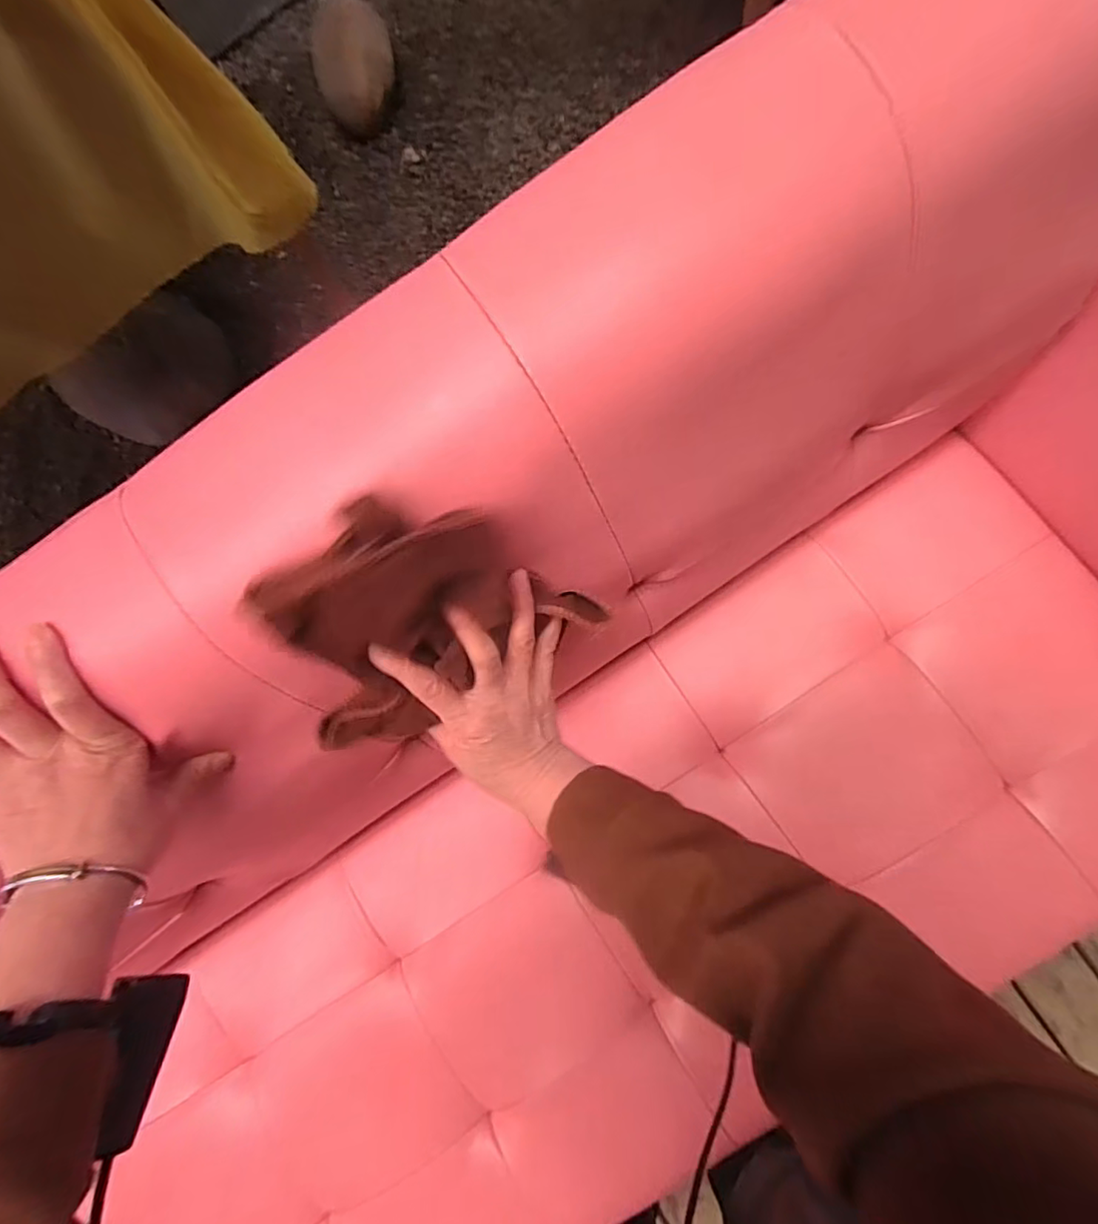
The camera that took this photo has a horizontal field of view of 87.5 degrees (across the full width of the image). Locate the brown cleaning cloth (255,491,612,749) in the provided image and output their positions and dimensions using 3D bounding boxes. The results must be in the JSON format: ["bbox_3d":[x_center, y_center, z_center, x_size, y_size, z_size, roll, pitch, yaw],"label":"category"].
[{"bbox_3d":[-0.076,0.003,0.333,0.183,0.147,0.026,-32,49,-2],"label":"brown cleaning cloth"}]

